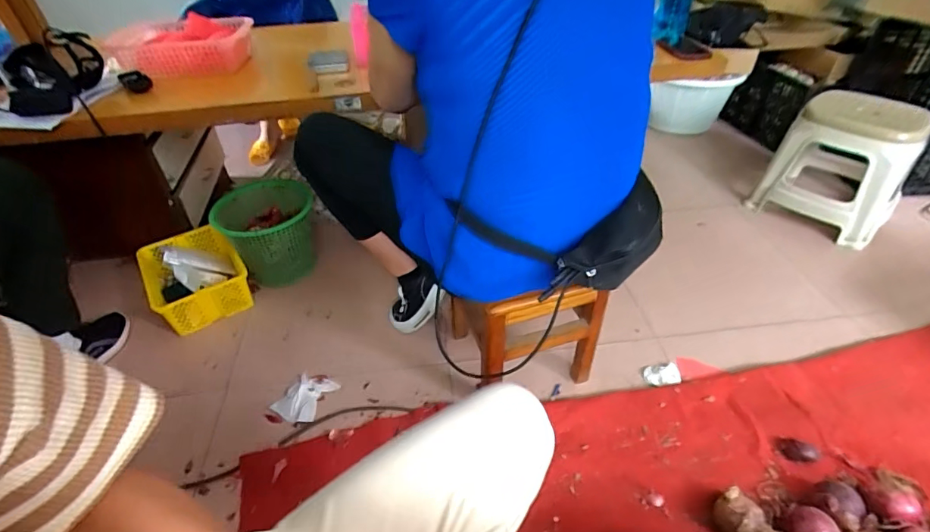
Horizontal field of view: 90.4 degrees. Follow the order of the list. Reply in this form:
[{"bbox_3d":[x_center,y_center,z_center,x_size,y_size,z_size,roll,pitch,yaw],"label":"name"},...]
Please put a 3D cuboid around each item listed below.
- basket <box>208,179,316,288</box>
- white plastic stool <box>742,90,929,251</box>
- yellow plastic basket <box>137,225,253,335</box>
[{"bbox_3d":[-0.539,-0.078,1.286,0.251,0.218,0.258,-11,42,-10],"label":"basket"},{"bbox_3d":[1.099,-0.300,1.366,0.322,0.327,0.266,29,50,30],"label":"white plastic stool"},{"bbox_3d":[-0.712,0.034,1.229,0.225,0.122,0.281,-29,48,-27],"label":"yellow plastic basket"}]

